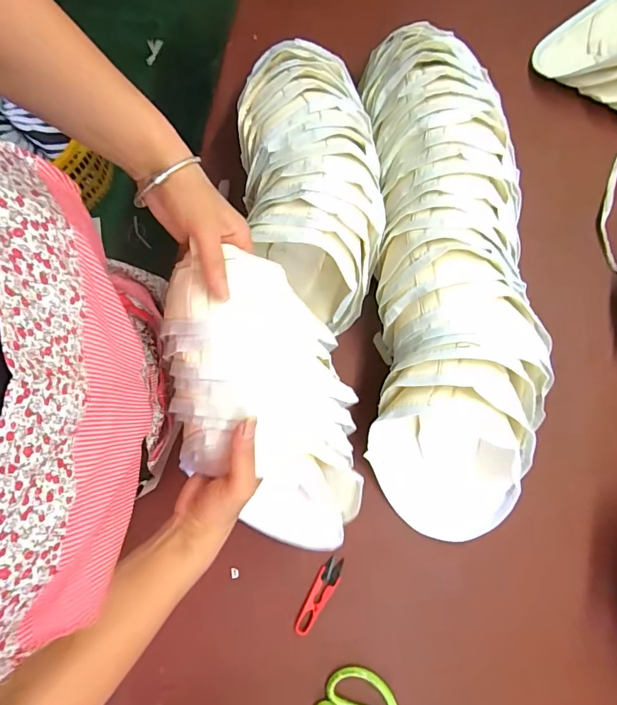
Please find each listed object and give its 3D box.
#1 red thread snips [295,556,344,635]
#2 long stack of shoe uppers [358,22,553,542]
[{"bbox_3d":[0.015,0.318,0.584,0.029,0.010,0.101,27,79,6],"label":"red thread snips"},{"bbox_3d":[0.181,-0.115,0.585,0.196,0.158,0.695,0,77,1],"label":"long stack of shoe uppers"}]

